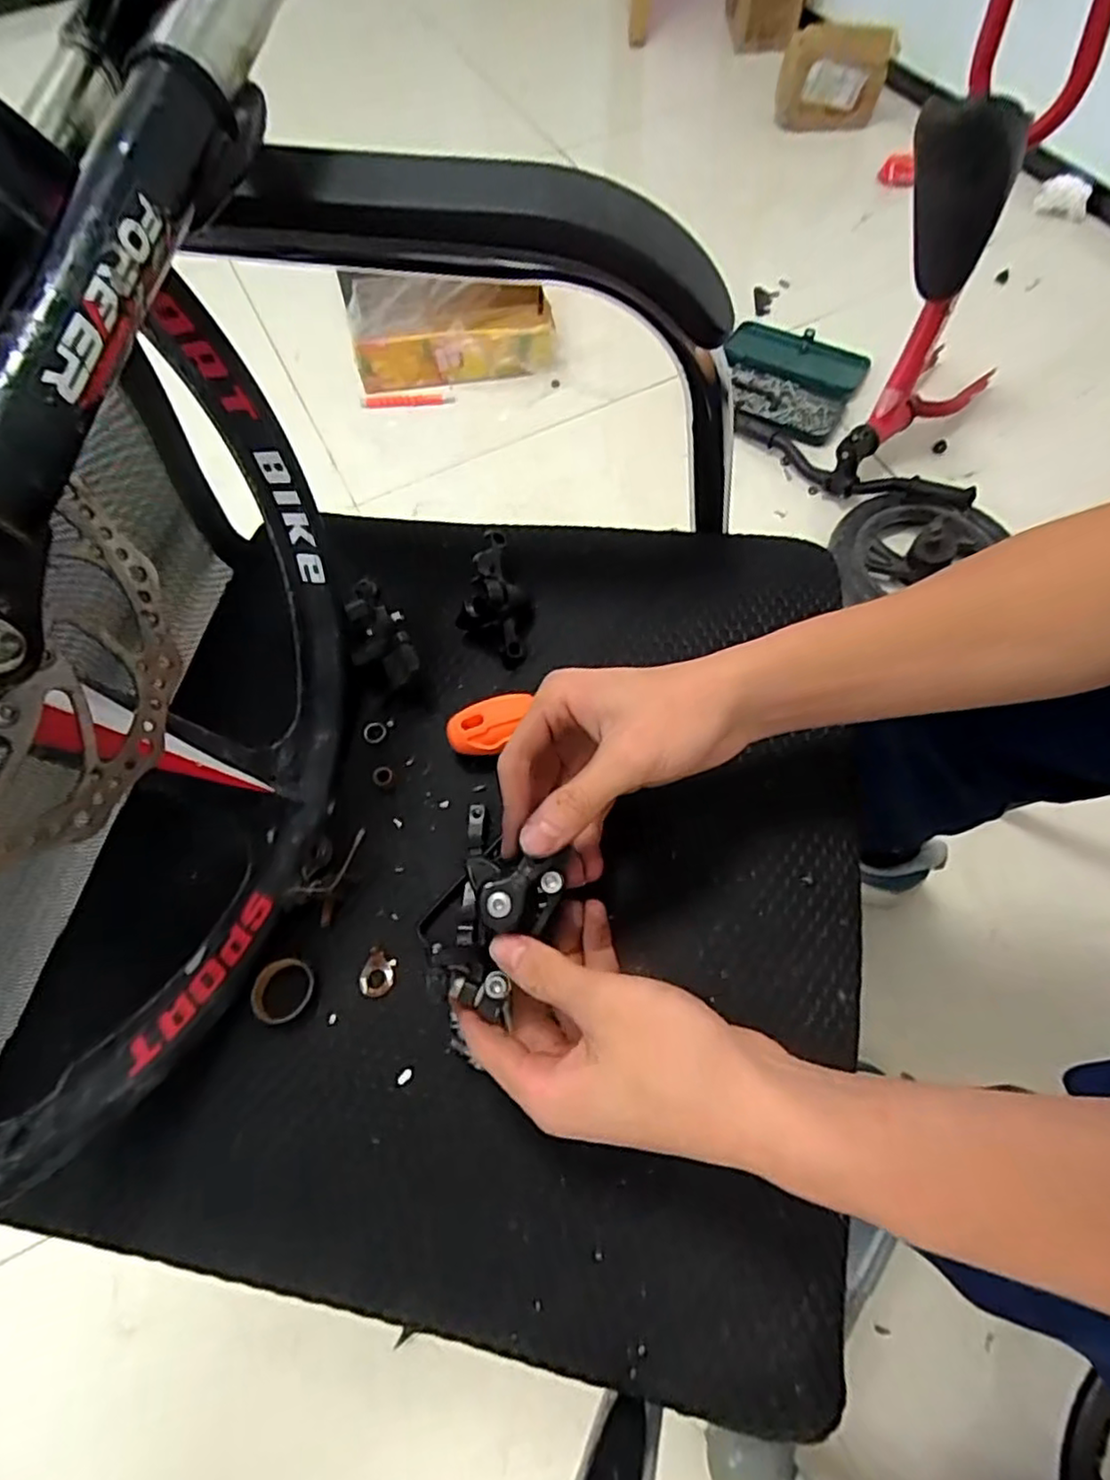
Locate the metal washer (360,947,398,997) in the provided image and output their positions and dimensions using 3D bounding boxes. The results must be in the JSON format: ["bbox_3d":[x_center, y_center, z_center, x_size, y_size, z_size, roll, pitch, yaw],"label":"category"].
[{"bbox_3d":[-0.094,0.124,0.356,0.018,0.004,0.023,17,66,10],"label":"metal washer"}]

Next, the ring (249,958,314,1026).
[{"bbox_3d":[-0.143,0.130,0.349,0.032,0.009,0.032,-1,64,2],"label":"ring"}]

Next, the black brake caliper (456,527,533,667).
[{"bbox_3d":[-0.041,-0.092,0.435,0.048,0.039,0.083,-6,64,-1],"label":"black brake caliper"}]

